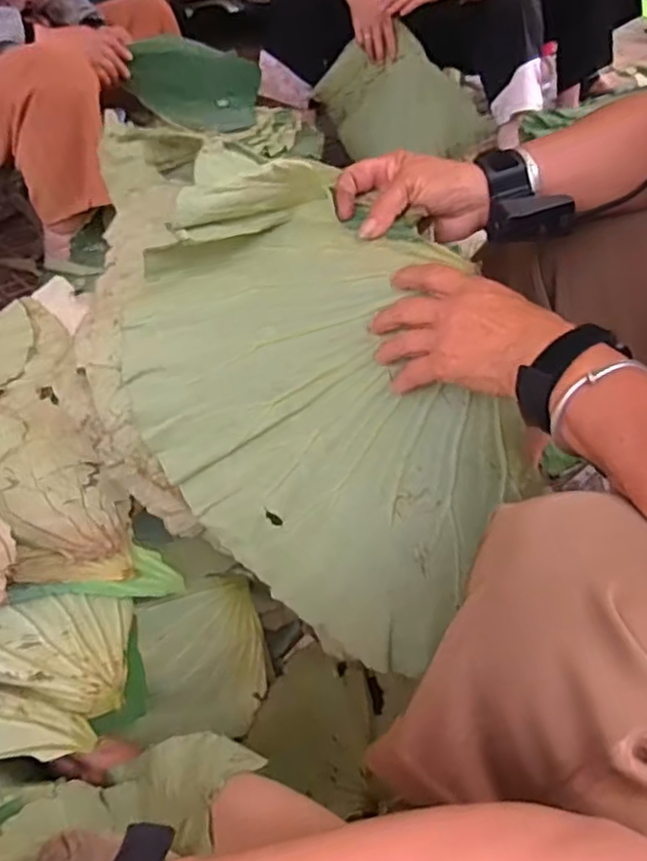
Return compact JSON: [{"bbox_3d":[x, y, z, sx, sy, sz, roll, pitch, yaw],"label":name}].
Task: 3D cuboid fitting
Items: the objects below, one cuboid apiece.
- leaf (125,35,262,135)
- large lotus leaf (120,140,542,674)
[{"bbox_3d":[-0.274,-0.733,1.461,0.265,0.166,0.035,6,25,-8],"label":"leaf"},{"bbox_3d":[-0.006,-0.025,0.585,0.391,0.313,0.090,39,14,11],"label":"large lotus leaf"}]

